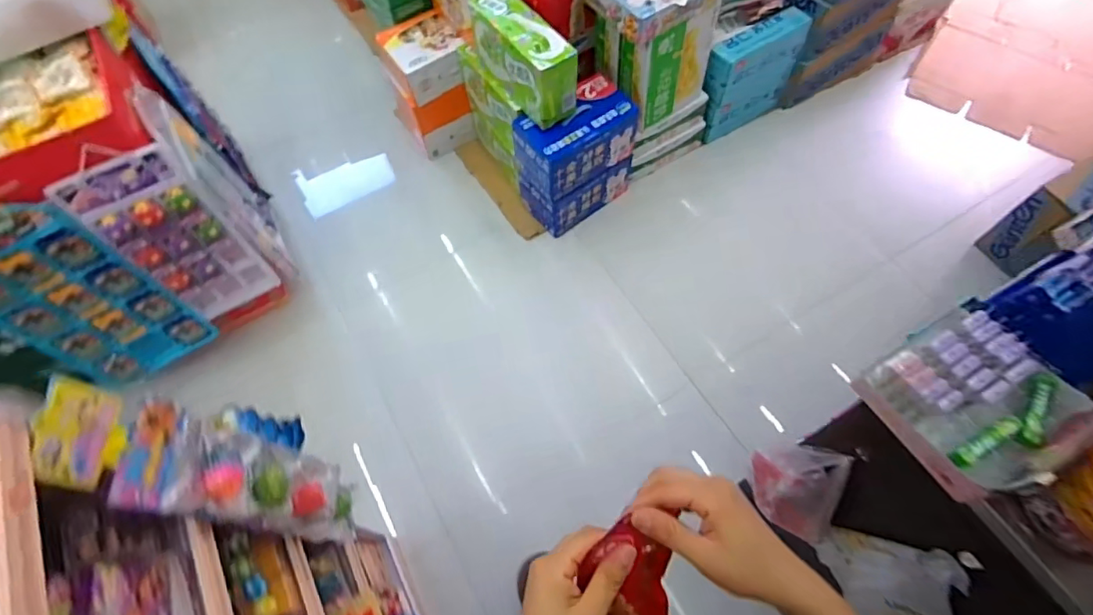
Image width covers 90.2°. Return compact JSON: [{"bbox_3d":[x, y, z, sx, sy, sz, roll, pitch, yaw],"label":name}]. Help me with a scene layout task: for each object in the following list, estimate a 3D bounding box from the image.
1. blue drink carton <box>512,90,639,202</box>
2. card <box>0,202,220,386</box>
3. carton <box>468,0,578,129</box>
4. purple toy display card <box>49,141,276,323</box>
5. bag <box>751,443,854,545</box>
[{"bbox_3d":[0.089,-0.498,1.610,0.329,0.197,0.190,-32,65,-14],"label":"blue drink carton"},{"bbox_3d":[-1.107,-0.006,1.297,0.323,0.587,0.036,-29,56,-12],"label":"card"},{"bbox_3d":[-0.076,-0.686,1.484,0.135,0.221,0.366,-36,66,-15],"label":"carton"},{"bbox_3d":[-0.876,-0.150,1.320,0.225,0.531,0.049,-32,58,-11],"label":"purple toy display card"},{"bbox_3d":[0.473,0.335,1.008,0.090,0.237,0.180,-20,63,-8],"label":"bag"}]

